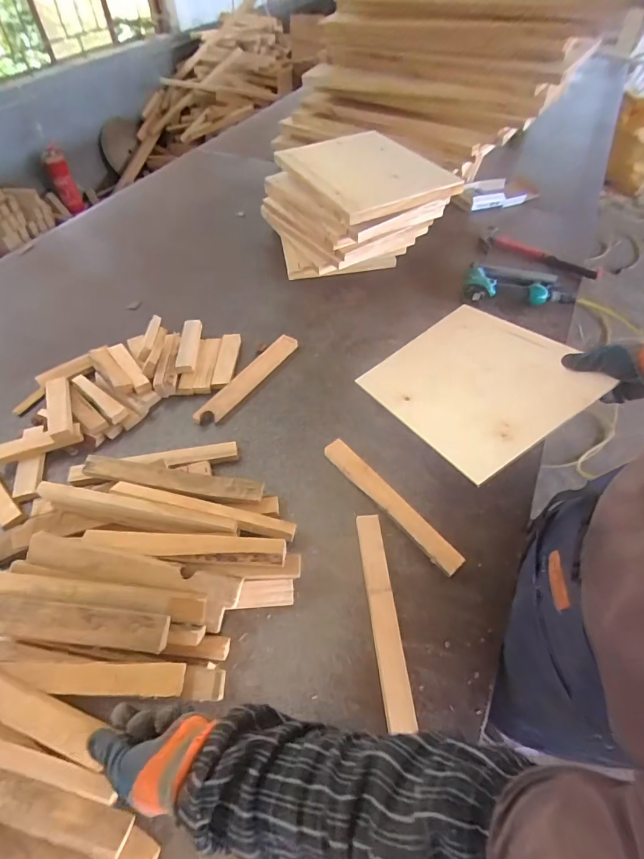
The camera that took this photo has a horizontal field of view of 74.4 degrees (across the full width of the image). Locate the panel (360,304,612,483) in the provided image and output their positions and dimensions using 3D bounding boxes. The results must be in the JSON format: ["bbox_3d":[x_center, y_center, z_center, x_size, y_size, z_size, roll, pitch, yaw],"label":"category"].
[{"bbox_3d":[0.267,-0.094,0.758,0.297,0.013,0.354,-31,41,-8],"label":"panel"}]

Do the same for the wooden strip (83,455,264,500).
[{"bbox_3d":[-0.238,0.077,0.684,0.281,0.014,0.039,10,64,-2],"label":"wooden strip"}]

